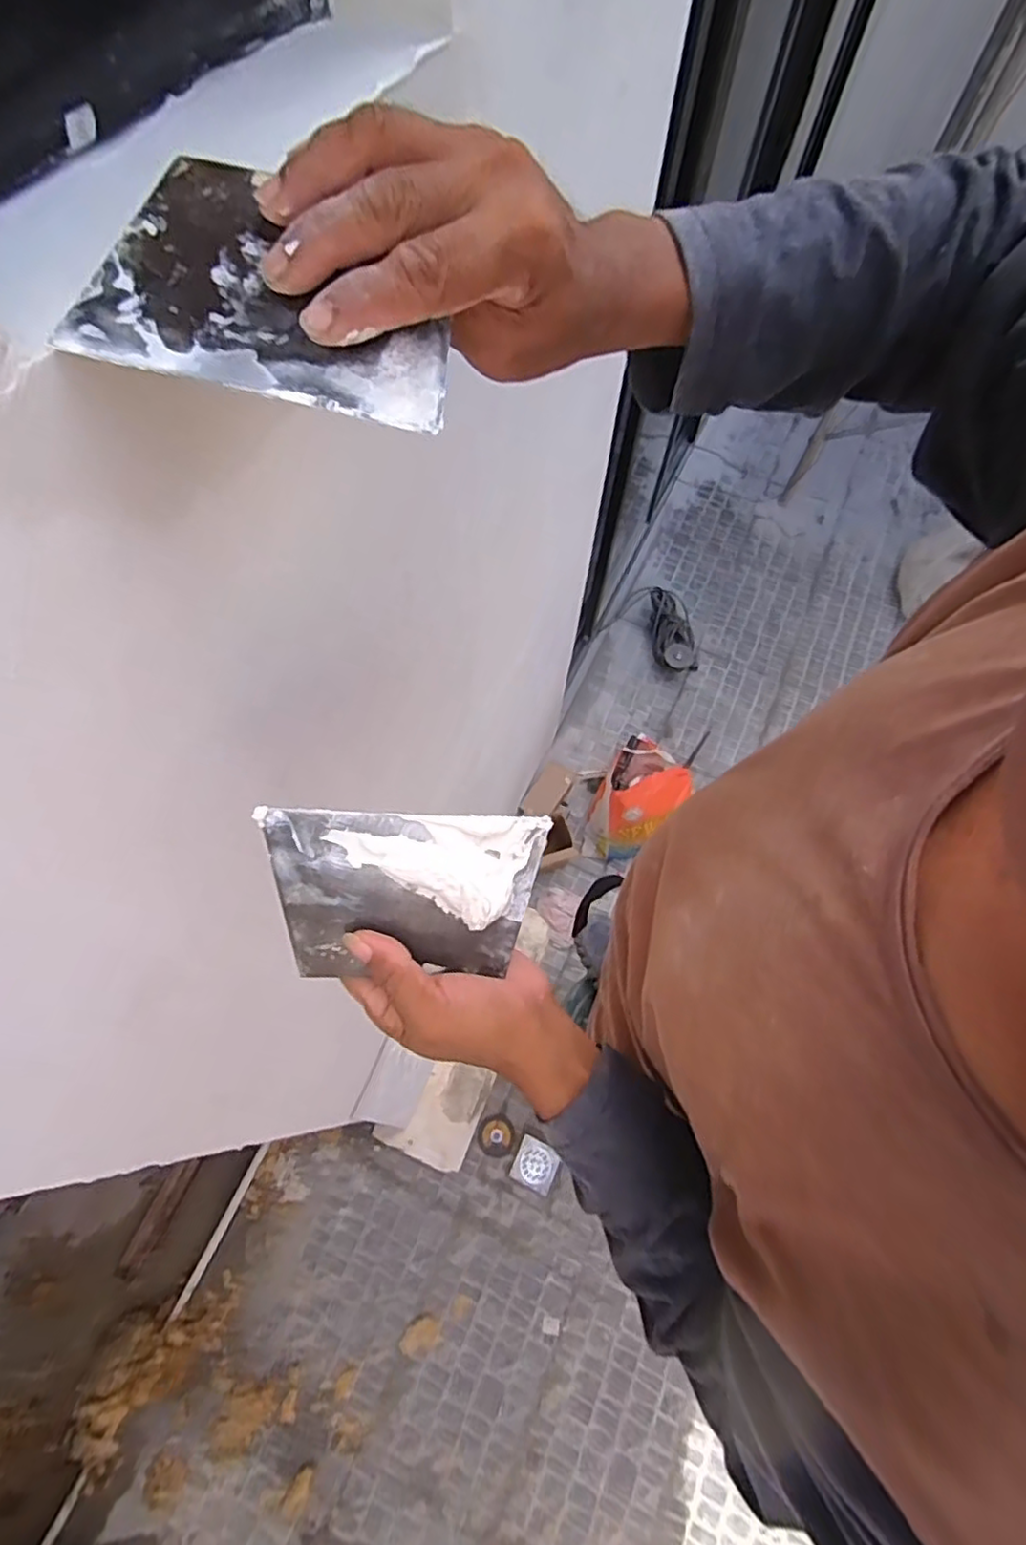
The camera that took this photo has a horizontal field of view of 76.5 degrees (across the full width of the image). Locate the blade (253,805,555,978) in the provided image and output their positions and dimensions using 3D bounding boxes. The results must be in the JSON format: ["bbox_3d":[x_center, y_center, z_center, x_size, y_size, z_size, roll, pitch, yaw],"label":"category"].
[{"bbox_3d":[-0.057,0.068,0.348,0.142,0.015,0.094,2,106,-6],"label":"blade"}]

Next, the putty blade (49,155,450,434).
[{"bbox_3d":[-0.087,-0.183,0.246,0.140,0.004,0.092,14,79,2],"label":"putty blade"}]

